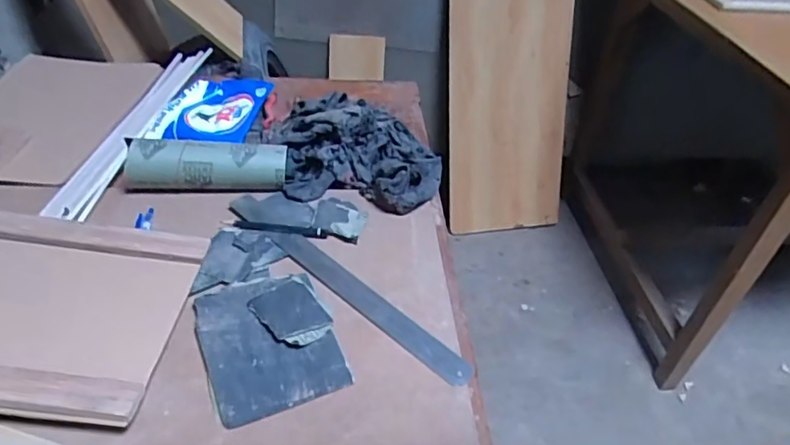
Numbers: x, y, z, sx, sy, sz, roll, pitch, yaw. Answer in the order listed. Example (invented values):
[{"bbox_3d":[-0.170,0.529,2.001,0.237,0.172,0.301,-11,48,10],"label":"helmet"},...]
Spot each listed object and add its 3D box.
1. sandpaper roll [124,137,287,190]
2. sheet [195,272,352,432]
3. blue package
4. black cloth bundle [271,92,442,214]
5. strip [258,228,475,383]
[{"bbox_3d":[-0.212,-0.069,0.654,0.173,0.039,0.050,3,39,-5],"label":"sandpaper roll"},{"bbox_3d":[-0.114,0.104,0.514,0.110,0.009,0.140,-13,43,-23],"label":"sheet"},{"bbox_3d":[-0.246,-0.153,0.773,0.129,0.034,0.152,11,39,6],"label":"blue package"},{"bbox_3d":[-0.051,-0.099,0.727,0.216,0.046,0.221,3,39,-5],"label":"black cloth bundle"},{"bbox_3d":[-0.034,0.071,0.559,0.254,0.006,0.029,32,45,27],"label":"strip"}]

